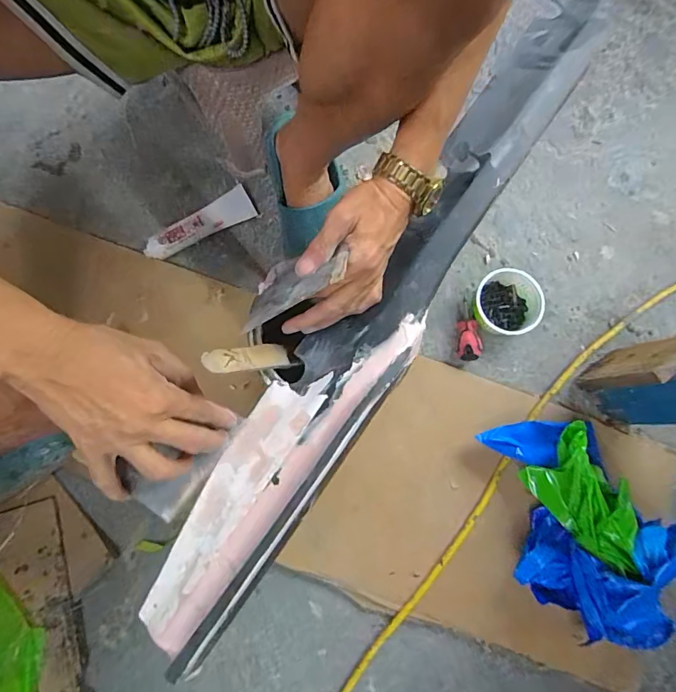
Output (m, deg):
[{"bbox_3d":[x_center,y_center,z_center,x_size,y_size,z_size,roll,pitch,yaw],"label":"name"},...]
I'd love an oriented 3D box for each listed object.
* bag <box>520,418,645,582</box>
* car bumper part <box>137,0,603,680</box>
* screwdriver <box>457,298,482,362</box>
[{"bbox_3d":[0.301,0.186,0.532,0.079,0.099,0.160,-37,82,-9],"label":"bag"},{"bbox_3d":[0.052,-0.063,0.402,0.098,0.054,0.710,33,78,5],"label":"car bumper part"},{"bbox_3d":[0.187,-0.026,0.618,0.030,0.027,0.093,2,66,-1],"label":"screwdriver"}]

